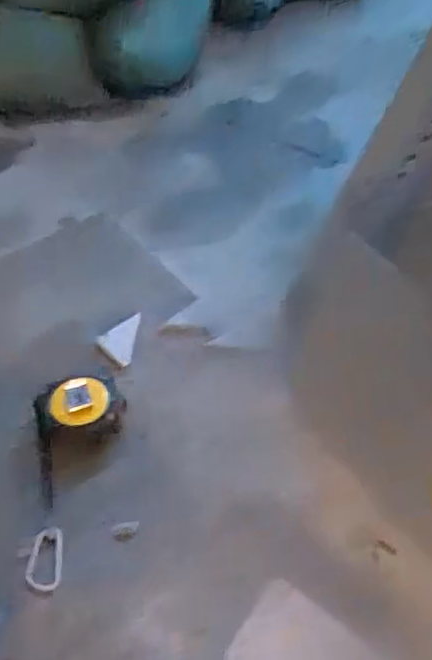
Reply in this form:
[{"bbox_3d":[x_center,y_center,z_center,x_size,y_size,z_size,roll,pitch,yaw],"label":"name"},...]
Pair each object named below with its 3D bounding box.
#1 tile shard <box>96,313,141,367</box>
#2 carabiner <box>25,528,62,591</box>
[{"bbox_3d":[-0.108,0.007,0.679,0.039,0.008,0.064,14,60,-12],"label":"tile shard"},{"bbox_3d":[-0.147,0.196,0.528,0.029,0.008,0.050,-4,47,-3],"label":"carabiner"}]

